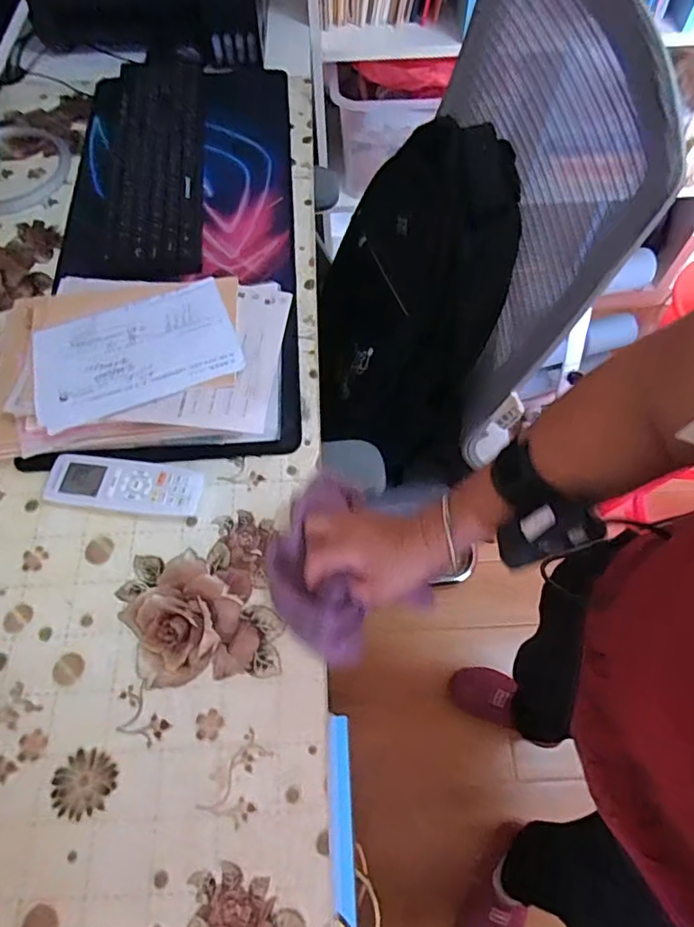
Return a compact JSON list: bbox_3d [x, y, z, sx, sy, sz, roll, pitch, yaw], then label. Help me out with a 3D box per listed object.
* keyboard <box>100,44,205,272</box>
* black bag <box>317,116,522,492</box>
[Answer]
[{"bbox_3d":[-0.266,-0.439,0.766,0.122,0.020,0.452,-7,64,-2],"label":"keyboard"},{"bbox_3d":[0.072,-0.214,0.735,0.228,0.335,0.389,-2,65,0],"label":"black bag"}]

